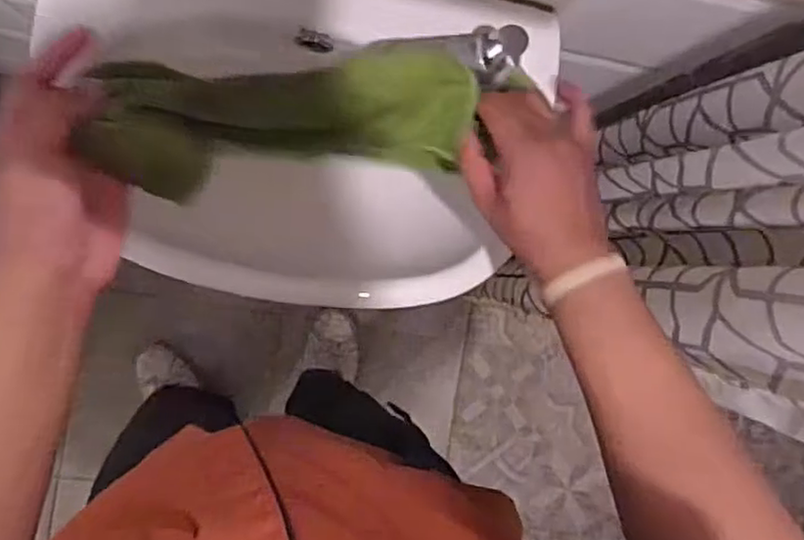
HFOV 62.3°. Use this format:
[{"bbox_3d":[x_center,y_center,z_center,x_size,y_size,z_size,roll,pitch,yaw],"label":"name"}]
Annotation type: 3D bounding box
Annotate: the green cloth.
[{"bbox_3d":[-0.074,-0.098,0.445,0.247,0.078,0.075,-10,93,-23],"label":"green cloth"}]

